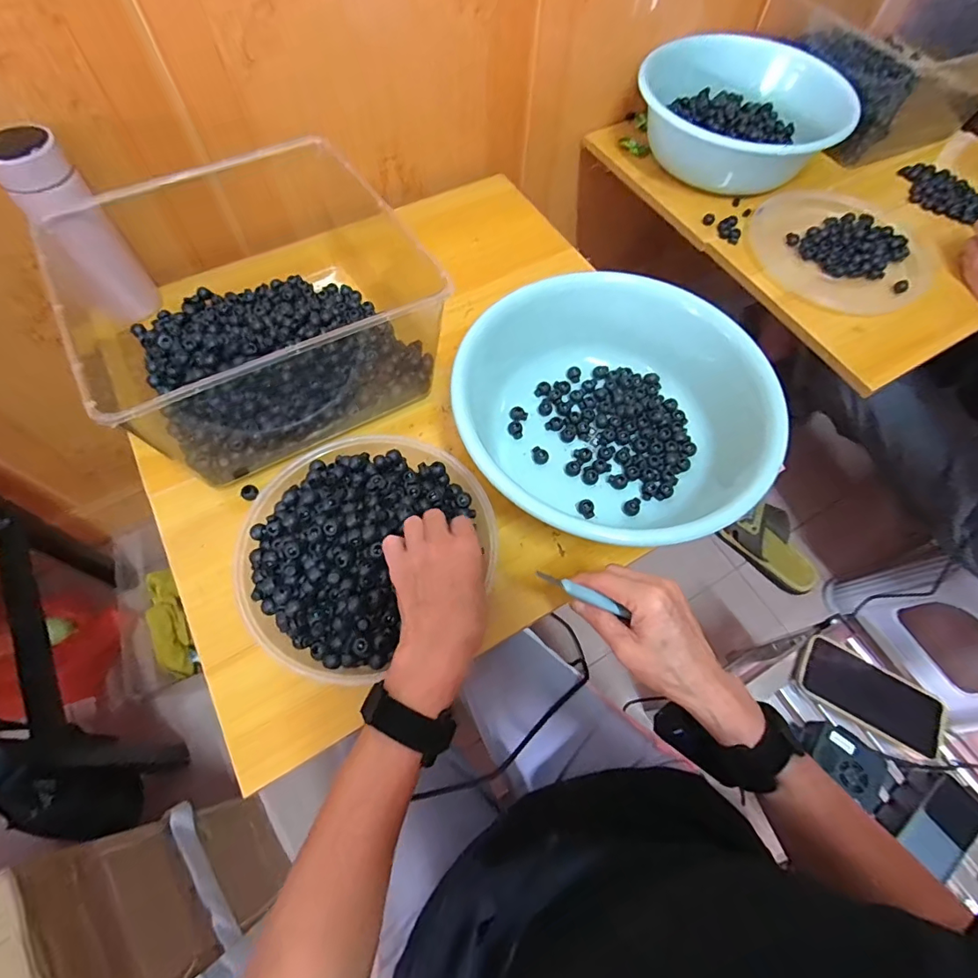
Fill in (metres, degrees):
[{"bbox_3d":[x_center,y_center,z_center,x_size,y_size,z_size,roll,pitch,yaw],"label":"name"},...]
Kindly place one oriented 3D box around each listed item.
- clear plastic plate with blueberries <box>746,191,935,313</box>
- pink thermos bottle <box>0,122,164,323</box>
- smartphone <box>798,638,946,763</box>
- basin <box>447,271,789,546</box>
[{"bbox_3d":[0.503,-0.350,0.688,0.261,0.024,0.233,-38,71,-18],"label":"clear plastic plate with blueberries"},{"bbox_3d":[-0.423,-0.259,0.517,0.066,0.184,0.066,-38,71,-18],"label":"pink thermos bottle"},{"bbox_3d":[0.476,0.257,0.605,0.174,0.014,0.085,30,67,11],"label":"smartphone"},{"bbox_3d":[0.120,-0.070,0.496,0.293,0.100,0.282,1,64,-2],"label":"basin"}]

